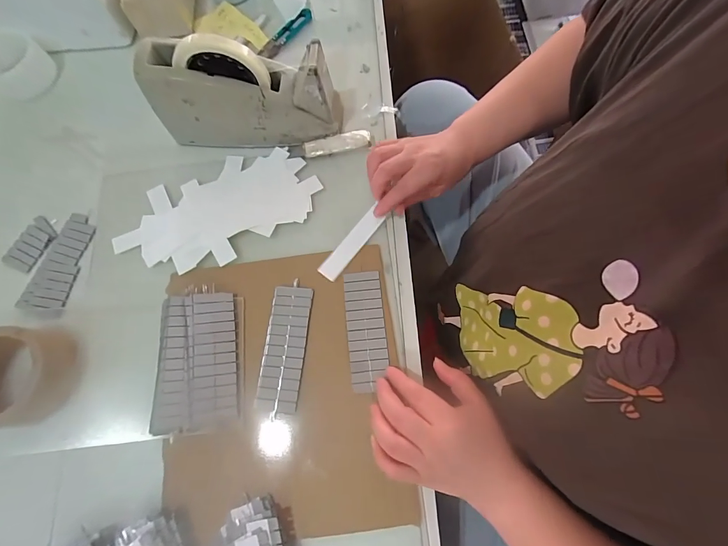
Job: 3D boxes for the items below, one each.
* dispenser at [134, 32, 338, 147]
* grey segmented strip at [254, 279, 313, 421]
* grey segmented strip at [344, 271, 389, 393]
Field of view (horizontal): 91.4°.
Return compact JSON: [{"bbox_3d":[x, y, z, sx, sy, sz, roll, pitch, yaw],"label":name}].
[{"bbox_3d":[-0.137,-0.210,0.410,0.212,0.111,0.068,-2,72,1],"label":"dispenser"},{"bbox_3d":[-0.082,0.077,0.370,0.040,0.004,0.130,5,72,4],"label":"grey segmented strip"},{"bbox_3d":[0.002,0.058,0.374,0.041,0.004,0.123,-4,72,1],"label":"grey segmented strip"}]

